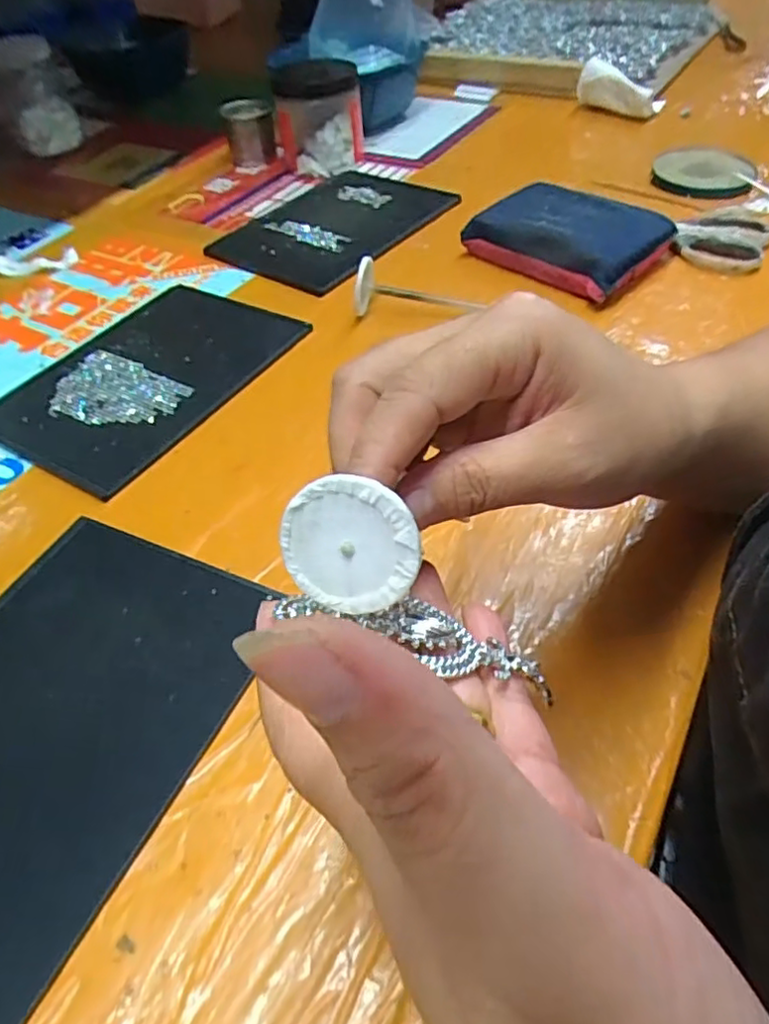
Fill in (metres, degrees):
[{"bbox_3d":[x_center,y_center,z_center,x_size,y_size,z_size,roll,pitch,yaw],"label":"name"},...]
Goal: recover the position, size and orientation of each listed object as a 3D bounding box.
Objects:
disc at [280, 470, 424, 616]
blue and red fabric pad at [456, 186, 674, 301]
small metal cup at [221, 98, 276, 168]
[{"bbox_3d":[-0.009,0.008,0.153,0.033,0.033,0.004,10,20,14],"label":"disc"},{"bbox_3d":[0.145,-0.218,0.500,0.109,0.033,0.126,-37,56,-27],"label":"blue and red fabric pad"},{"bbox_3d":[-0.139,-0.395,0.664,0.051,0.055,0.045,-9,48,-1],"label":"small metal cup"}]

